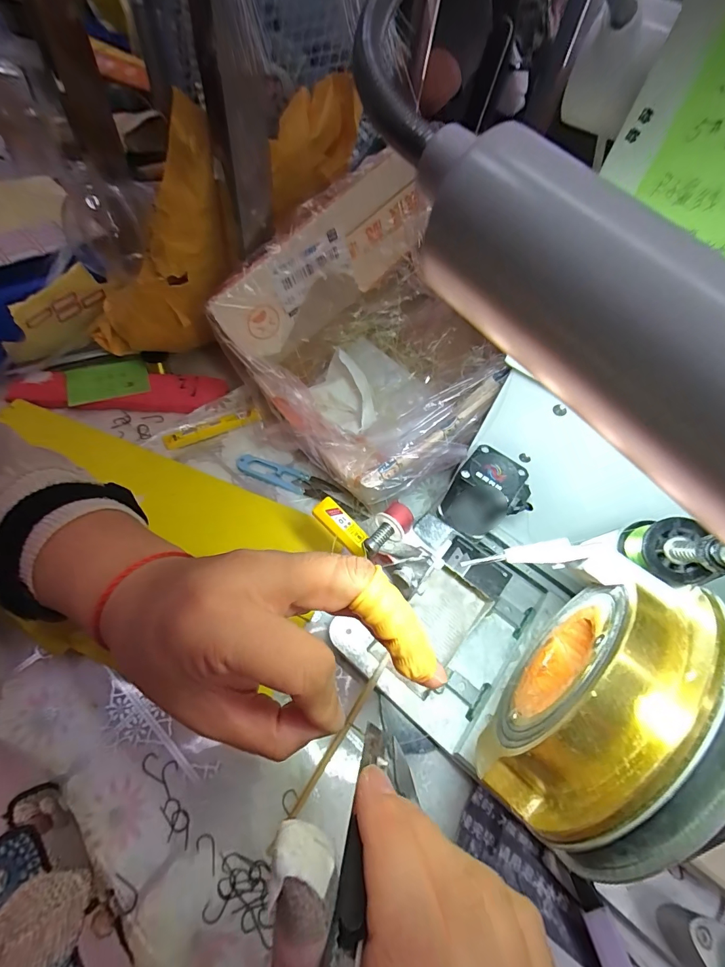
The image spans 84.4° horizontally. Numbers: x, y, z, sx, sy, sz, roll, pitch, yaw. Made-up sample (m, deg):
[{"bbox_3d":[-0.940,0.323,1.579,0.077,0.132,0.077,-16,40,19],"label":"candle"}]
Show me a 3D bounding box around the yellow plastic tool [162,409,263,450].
[{"bbox_3d":[-0.149,-0.054,0.401,0.095,0.009,0.014,-19,62,-19],"label":"yellow plastic tool"}]

